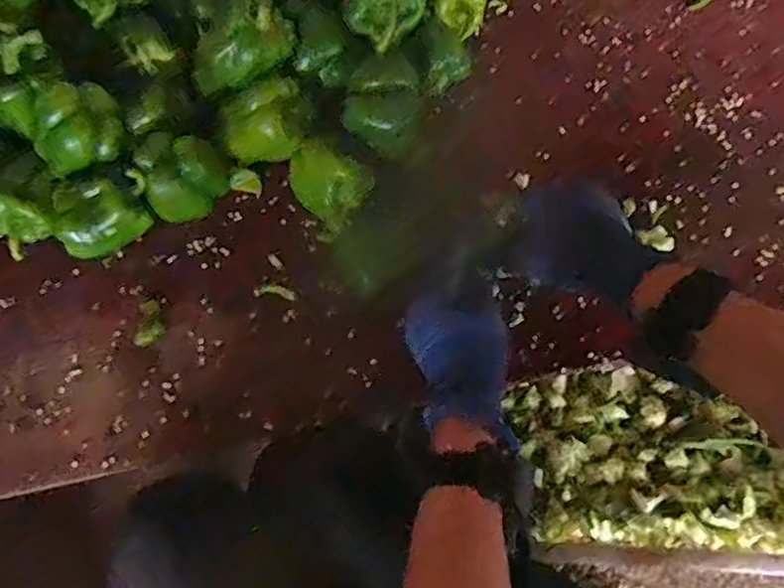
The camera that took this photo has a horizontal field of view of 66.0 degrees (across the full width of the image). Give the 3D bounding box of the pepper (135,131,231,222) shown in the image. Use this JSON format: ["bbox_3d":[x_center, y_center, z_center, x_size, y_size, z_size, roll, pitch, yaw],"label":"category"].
[{"bbox_3d":[-0.180,-0.100,0.530,0.072,0.067,0.059,-31,73,-11],"label":"pepper"}]

